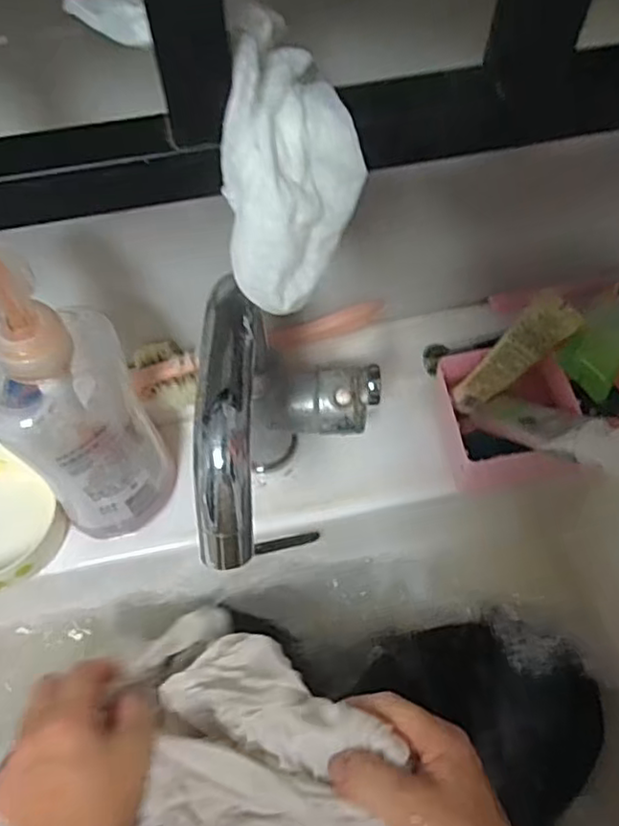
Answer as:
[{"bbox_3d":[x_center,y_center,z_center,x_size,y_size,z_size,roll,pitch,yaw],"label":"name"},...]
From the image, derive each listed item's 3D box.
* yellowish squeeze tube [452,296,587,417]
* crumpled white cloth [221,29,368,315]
[{"bbox_3d":[0.137,-0.038,0.439,0.096,0.026,0.024,-47,63,23],"label":"yellowish squeeze tube"},{"bbox_3d":[-0.009,-0.071,0.200,0.041,0.074,0.030,-15,29,-22],"label":"crumpled white cloth"}]

